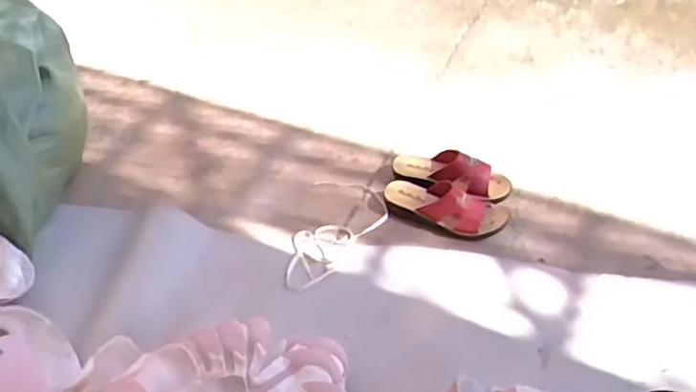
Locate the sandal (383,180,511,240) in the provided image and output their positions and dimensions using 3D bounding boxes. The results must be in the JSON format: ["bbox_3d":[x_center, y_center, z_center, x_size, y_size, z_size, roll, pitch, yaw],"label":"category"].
[{"bbox_3d":[0.178,0.018,1.144,0.228,0.069,0.073,14,52,18],"label":"sandal"}]

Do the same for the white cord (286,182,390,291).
[{"bbox_3d":[-0.014,0.067,1.161,0.162,0.021,0.281,5,41,12],"label":"white cord"}]

